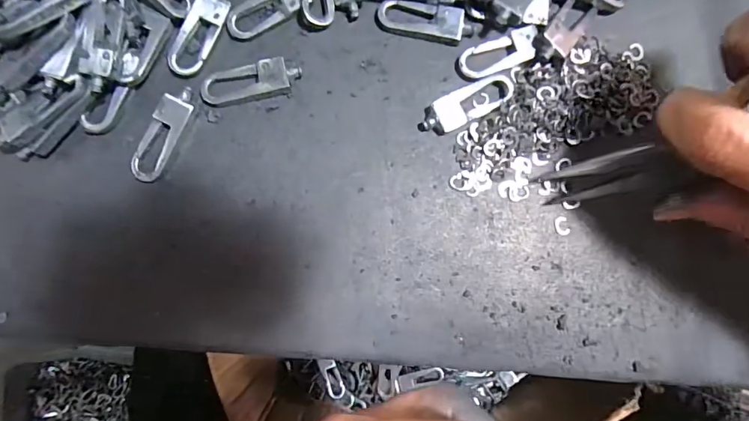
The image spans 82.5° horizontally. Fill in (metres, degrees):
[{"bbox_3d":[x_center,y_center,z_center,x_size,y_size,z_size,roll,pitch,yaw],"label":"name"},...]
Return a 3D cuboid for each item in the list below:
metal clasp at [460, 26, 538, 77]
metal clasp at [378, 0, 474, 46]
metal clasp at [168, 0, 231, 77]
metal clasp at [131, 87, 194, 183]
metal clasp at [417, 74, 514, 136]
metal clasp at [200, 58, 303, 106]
[{"bbox_3d":[0.056,-0.071,0.192,0.036,0.004,0.015,-19,87,-3],"label":"metal clasp"},{"bbox_3d":[0.023,-0.084,0.193,0.042,0.006,0.017,7,86,-1],"label":"metal clasp"},{"bbox_3d":[-0.077,-0.080,0.188,0.016,0.004,0.043,24,86,0],"label":"metal clasp"},{"bbox_3d":[-0.092,-0.034,0.184,0.015,0.004,0.044,24,86,0],"label":"metal clasp"},{"bbox_3d":[0.041,-0.047,0.191,0.045,0.005,0.015,-25,87,-3],"label":"metal clasp"},{"bbox_3d":[-0.054,-0.057,0.187,0.043,0.006,0.015,-10,86,-2],"label":"metal clasp"}]

